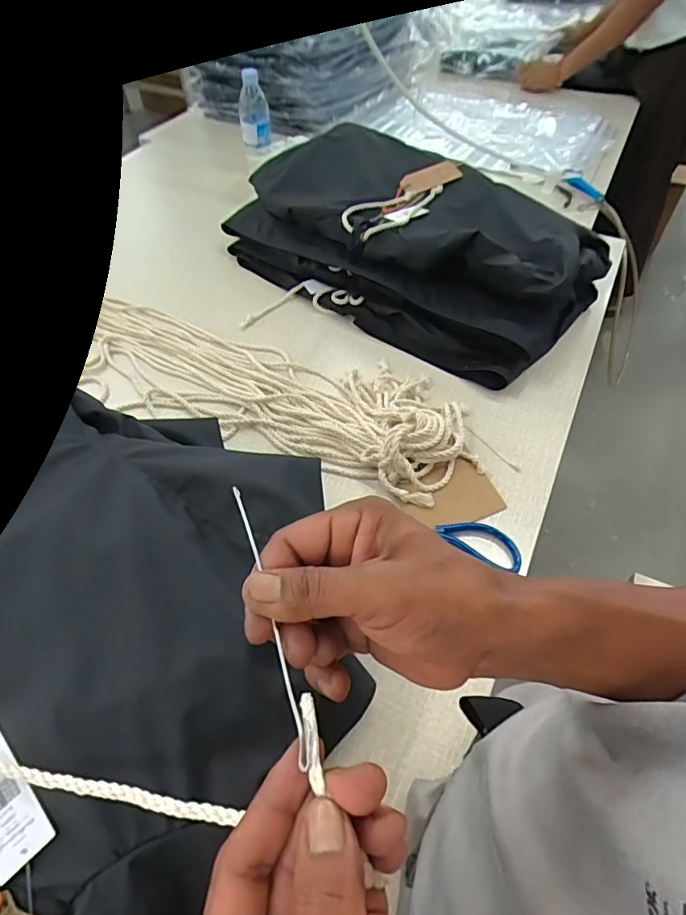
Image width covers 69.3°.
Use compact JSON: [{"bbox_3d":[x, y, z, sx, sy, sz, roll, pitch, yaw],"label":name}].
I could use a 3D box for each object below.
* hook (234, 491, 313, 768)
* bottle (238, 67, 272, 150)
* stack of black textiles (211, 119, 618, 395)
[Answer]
[{"bbox_3d":[-0.033,0.065,0.218,0.005,0.004,0.128,-15,57,-12],"label":"hook"},{"bbox_3d":[-0.192,-0.755,1.079,0.068,0.146,0.064,-8,53,-6],"label":"bottle"},{"bbox_3d":[0.116,-0.379,0.850,0.587,0.160,0.343,35,60,24],"label":"stack of black textiles"}]

